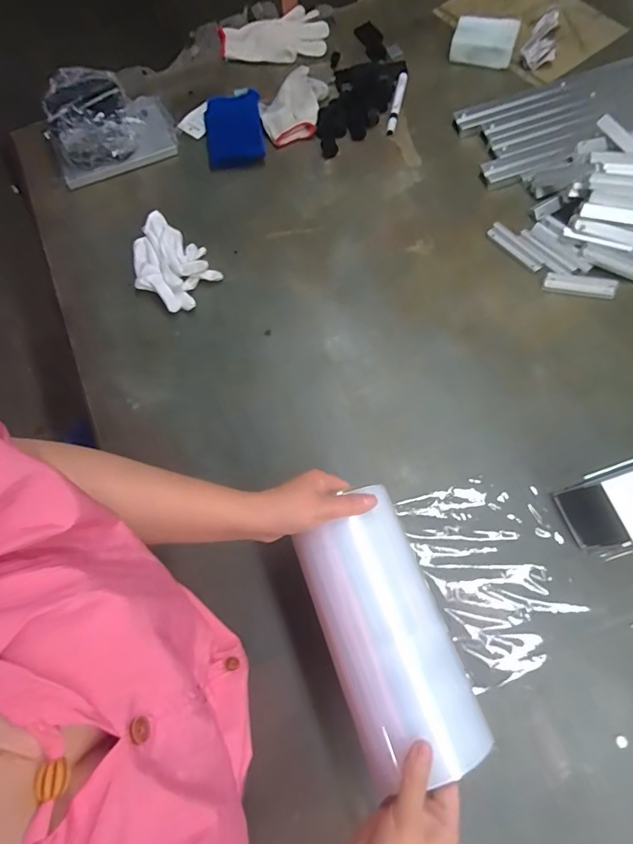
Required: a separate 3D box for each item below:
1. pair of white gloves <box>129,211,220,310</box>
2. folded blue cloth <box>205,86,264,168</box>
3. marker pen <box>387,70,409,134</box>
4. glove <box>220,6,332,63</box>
[{"bbox_3d":[-0.235,-0.253,0.706,0.154,0.039,0.121,41,77,16],"label":"pair of white gloves"},{"bbox_3d":[-0.152,-0.538,0.813,0.102,0.027,0.153,-9,69,0],"label":"folded blue cloth"},{"bbox_3d":[0.149,-0.593,0.815,0.018,0.012,0.152,11,71,7],"label":"marker pen"},{"bbox_3d":[-0.082,-0.762,0.884,0.209,0.030,0.132,-18,69,-3],"label":"glove"}]

